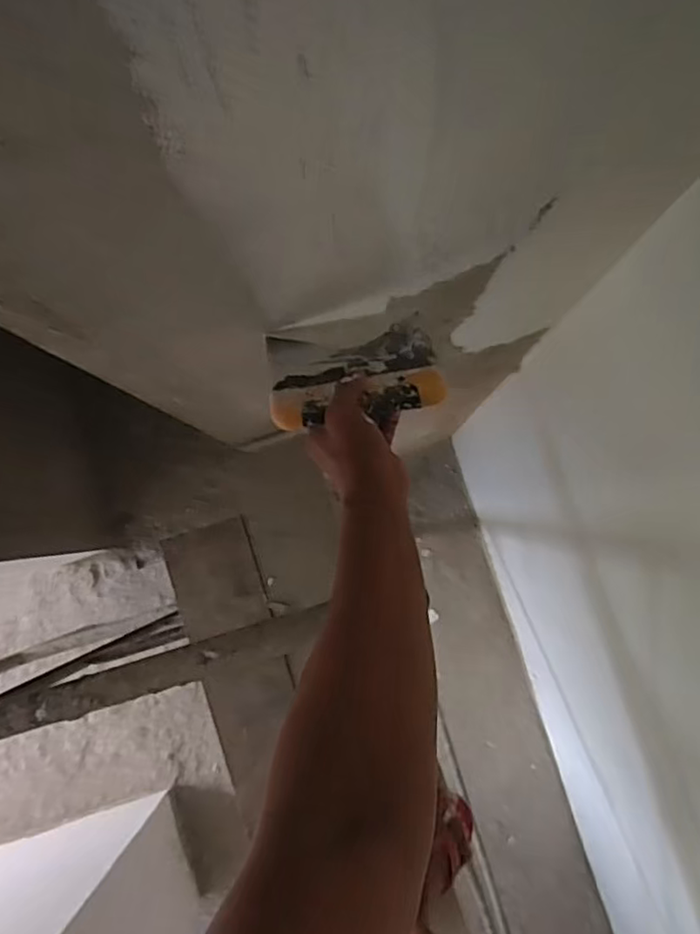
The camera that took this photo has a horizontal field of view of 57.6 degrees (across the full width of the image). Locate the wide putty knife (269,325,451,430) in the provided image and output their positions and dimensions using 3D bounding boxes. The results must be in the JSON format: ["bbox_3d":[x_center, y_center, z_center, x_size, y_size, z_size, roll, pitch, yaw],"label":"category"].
[{"bbox_3d":[0.001,-0.088,0.556,0.146,0.025,0.118,-6,48,3],"label":"wide putty knife"}]

